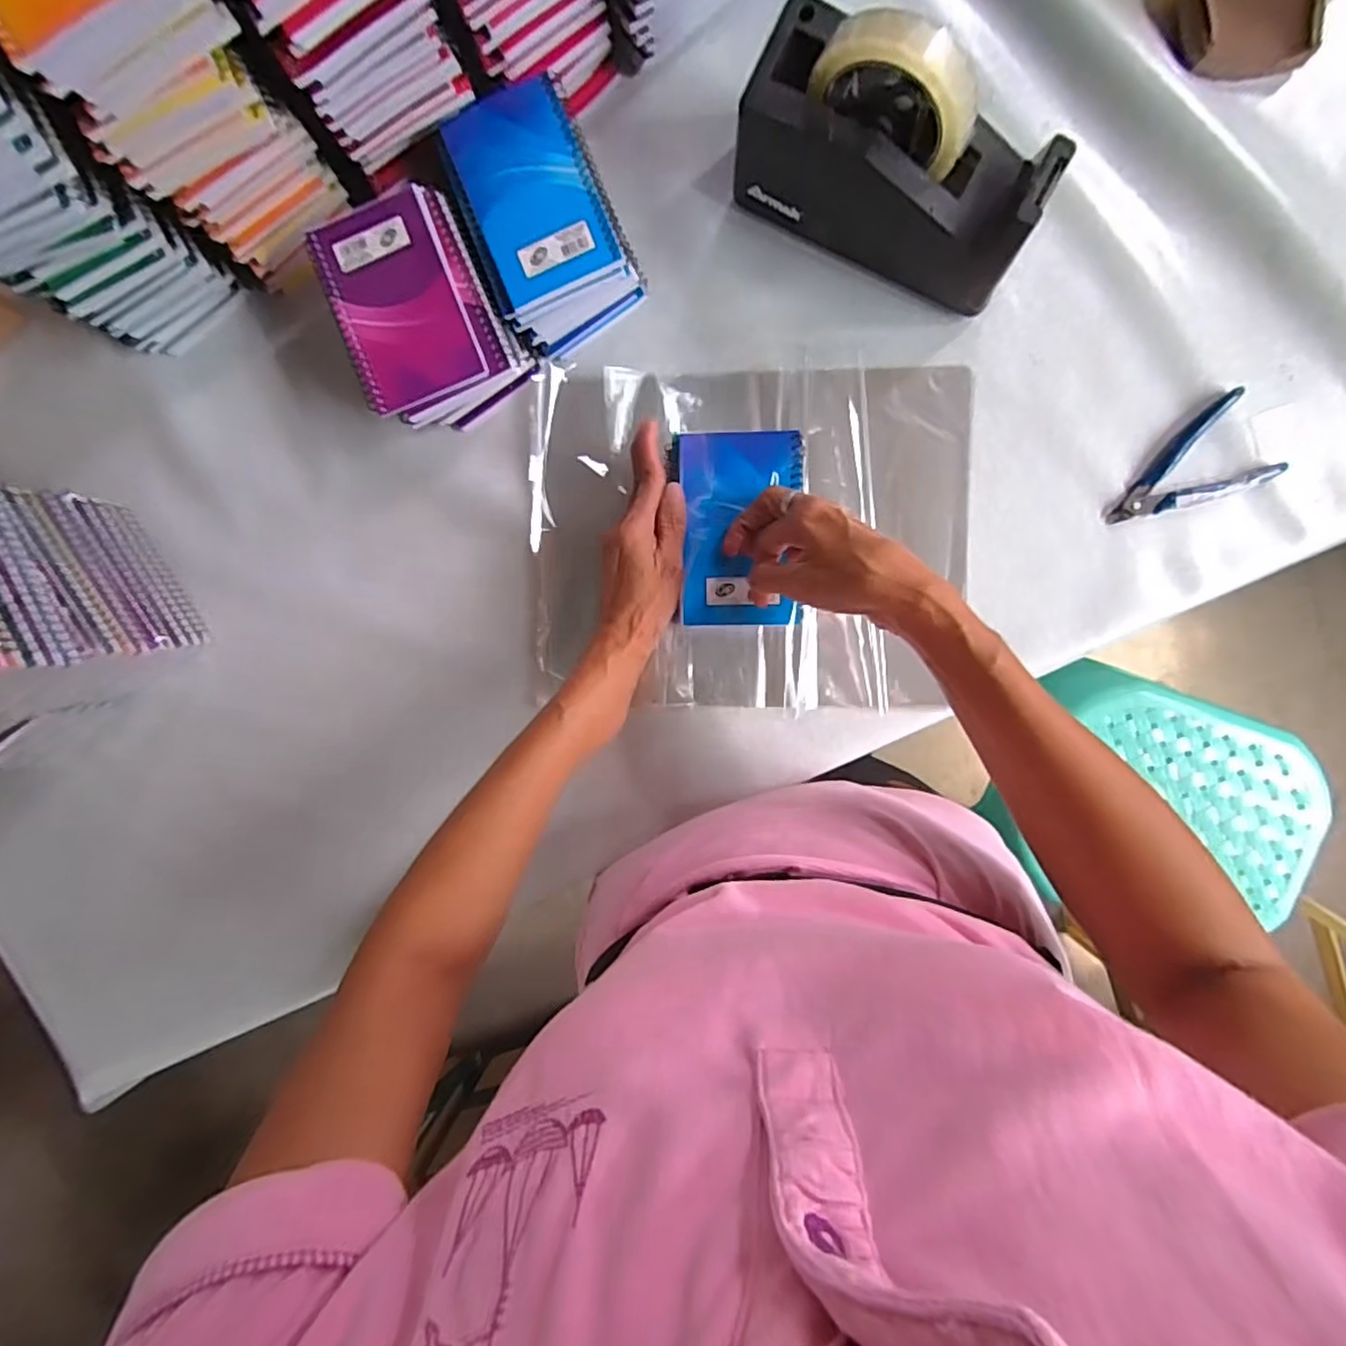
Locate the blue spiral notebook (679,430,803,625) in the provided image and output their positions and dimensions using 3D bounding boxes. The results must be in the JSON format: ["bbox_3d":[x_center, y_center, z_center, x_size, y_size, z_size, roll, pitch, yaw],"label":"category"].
[{"bbox_3d":[0.047,-0.099,0.438,0.081,0.015,0.130,0,92,3],"label":"blue spiral notebook"}]

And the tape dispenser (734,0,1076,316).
[{"bbox_3d":[0.145,-0.335,0.414,0.199,0.128,0.075,27,94,1],"label":"tape dispenser"}]

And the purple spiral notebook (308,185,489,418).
[{"bbox_3d":[-0.190,-0.259,0.438,0.084,0.014,0.146,-20,92,4],"label":"purple spiral notebook"}]

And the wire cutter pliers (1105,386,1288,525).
[{"bbox_3d":[0.378,-0.144,0.464,0.116,0.017,0.068,-35,91,4],"label":"wire cutter pliers"}]

